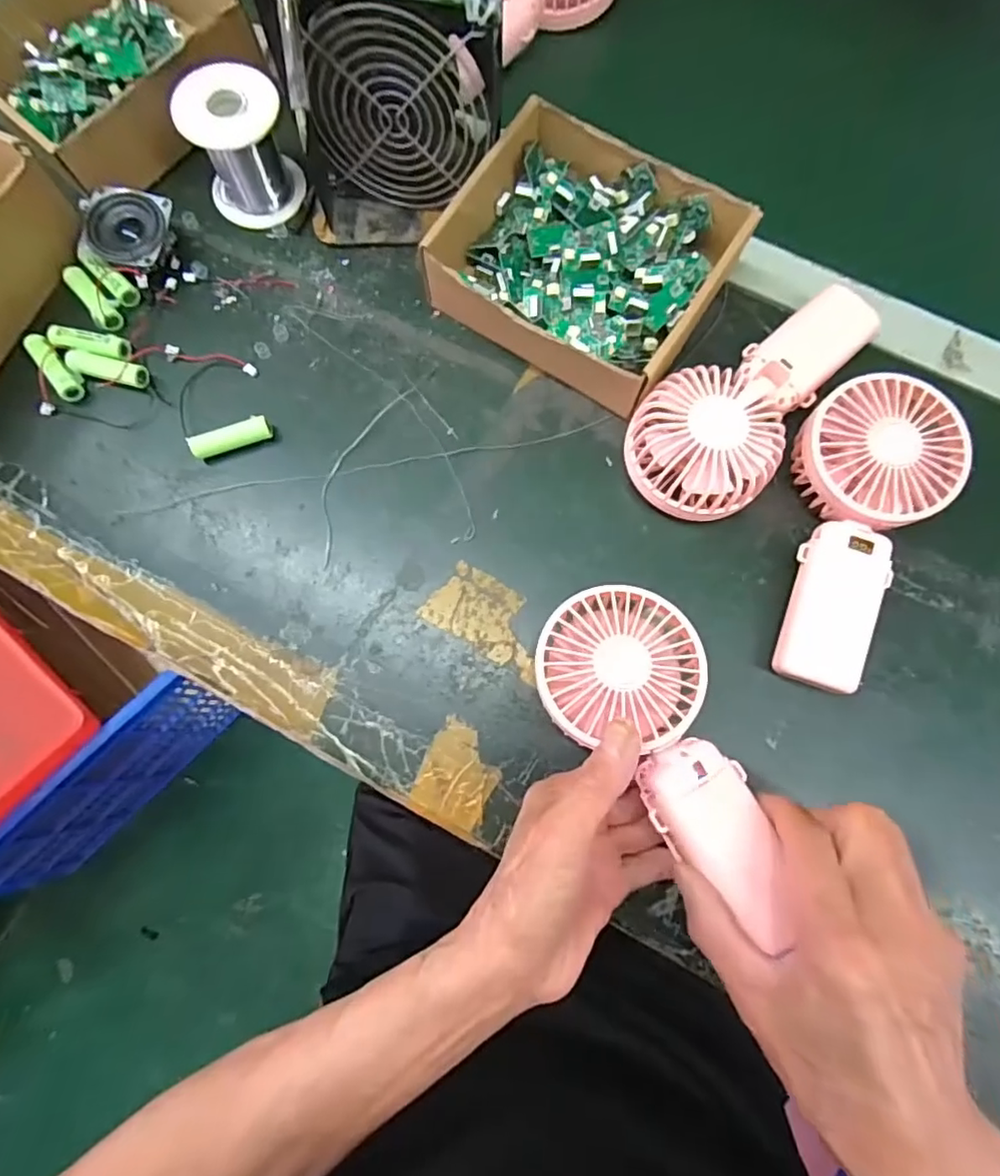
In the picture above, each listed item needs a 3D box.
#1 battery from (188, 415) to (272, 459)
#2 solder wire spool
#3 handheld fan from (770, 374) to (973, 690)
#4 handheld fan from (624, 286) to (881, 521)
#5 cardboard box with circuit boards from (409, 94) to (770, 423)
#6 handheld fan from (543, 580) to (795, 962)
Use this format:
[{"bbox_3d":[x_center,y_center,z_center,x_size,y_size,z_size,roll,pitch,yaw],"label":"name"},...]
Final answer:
[{"bbox_3d":[-0.172,-0.095,0.374,0.050,0.018,0.017,-21,79,-4],"label":"battery"},{"bbox_3d":[-0.174,-0.303,0.392,0.062,0.069,0.068,0,78,1],"label":"solder wire spool"},{"bbox_3d":[0.215,-0.031,0.344,0.086,0.044,0.180,10,79,3],"label":"handheld fan"},{"bbox_3d":[0.165,-0.117,0.364,0.188,0.045,0.088,-37,80,-7],"label":"handheld fan"},{"bbox_3d":[0.051,-0.211,0.378,0.179,0.053,0.146,31,80,7],"label":"cardboard box with circuit boards"},{"bbox_3d":[0.085,0.082,0.302,0.084,0.033,0.175,-26,71,-5],"label":"handheld fan"}]

